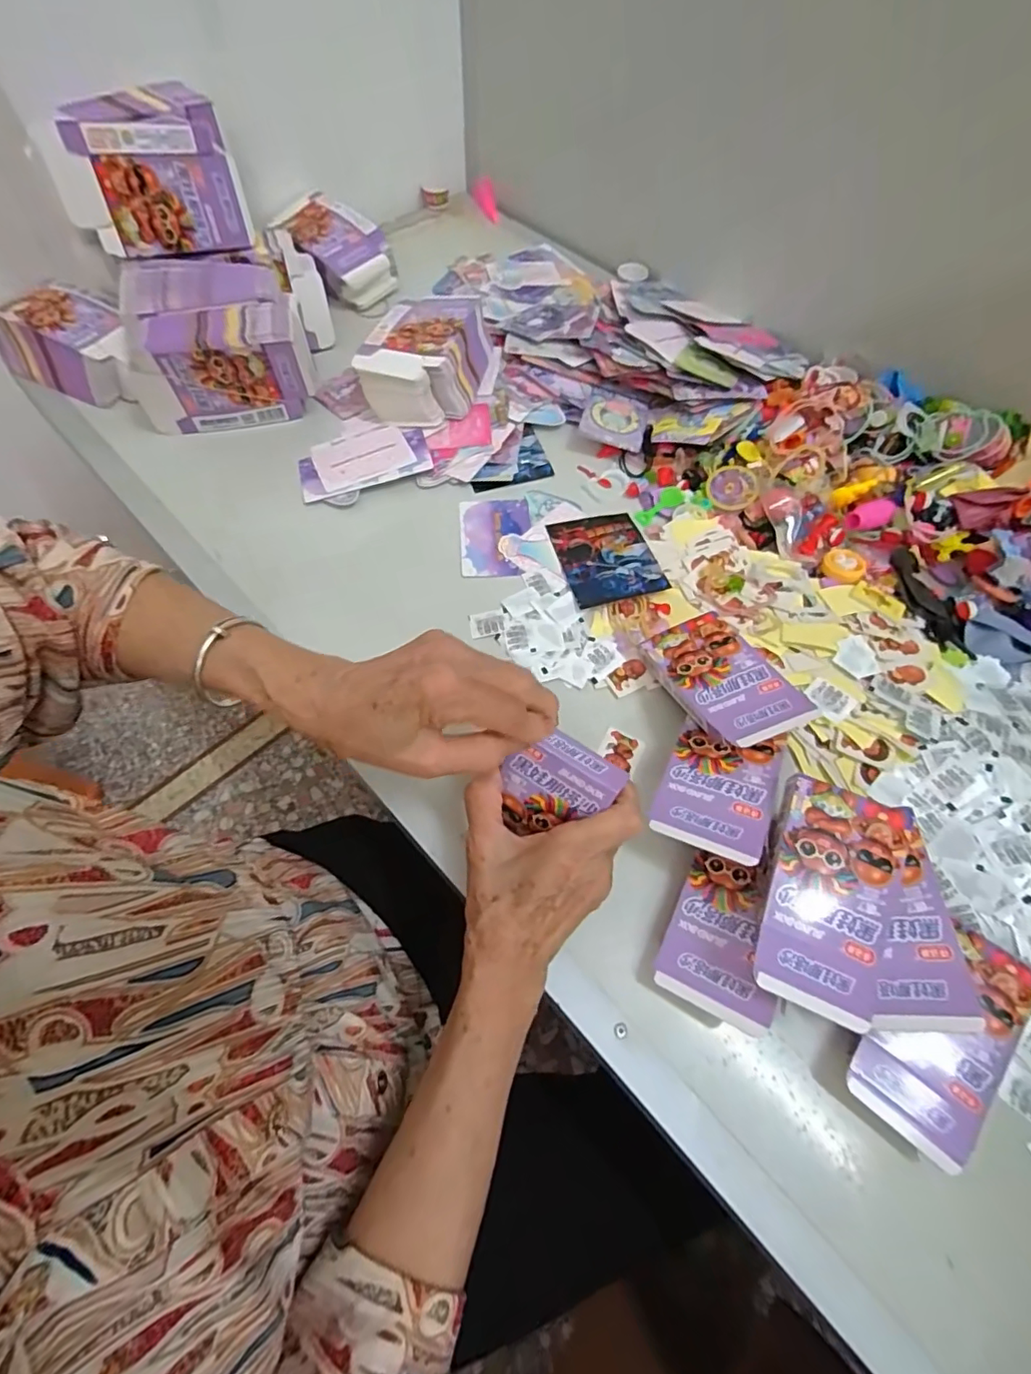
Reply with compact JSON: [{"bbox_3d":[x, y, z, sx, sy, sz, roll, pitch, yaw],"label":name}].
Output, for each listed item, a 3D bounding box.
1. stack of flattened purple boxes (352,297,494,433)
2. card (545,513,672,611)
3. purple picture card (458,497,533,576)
[{"bbox_3d":[-0.087,-0.329,0.555,0.105,0.053,0.147,11,62,3],"label":"stack of flattened purple boxes"},{"bbox_3d":[0.079,-0.115,0.483,0.080,0.005,0.098,-13,64,-9],"label":"card"},{"bbox_3d":[-0.018,-0.134,0.497,0.062,0.004,0.090,-2,62,-4],"label":"purple picture card"}]

